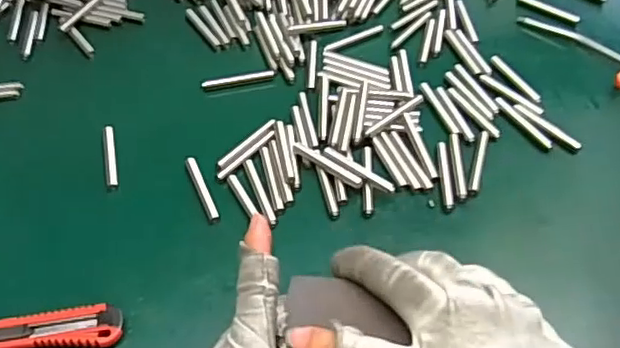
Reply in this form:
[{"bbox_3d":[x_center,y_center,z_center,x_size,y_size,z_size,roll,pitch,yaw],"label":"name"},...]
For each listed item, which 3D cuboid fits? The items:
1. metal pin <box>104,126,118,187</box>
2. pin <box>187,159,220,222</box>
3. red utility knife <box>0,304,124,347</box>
[{"bbox_3d":[-0.147,-0.014,0.456,0.009,0.004,0.058,-12,52,-8],"label":"metal pin"},{"bbox_3d":[-0.076,0.010,0.434,0.008,0.004,0.056,-20,54,-15],"label":"pin"},{"bbox_3d":[-0.187,0.097,0.366,0.149,0.012,0.024,-6,51,-4],"label":"red utility knife"}]

